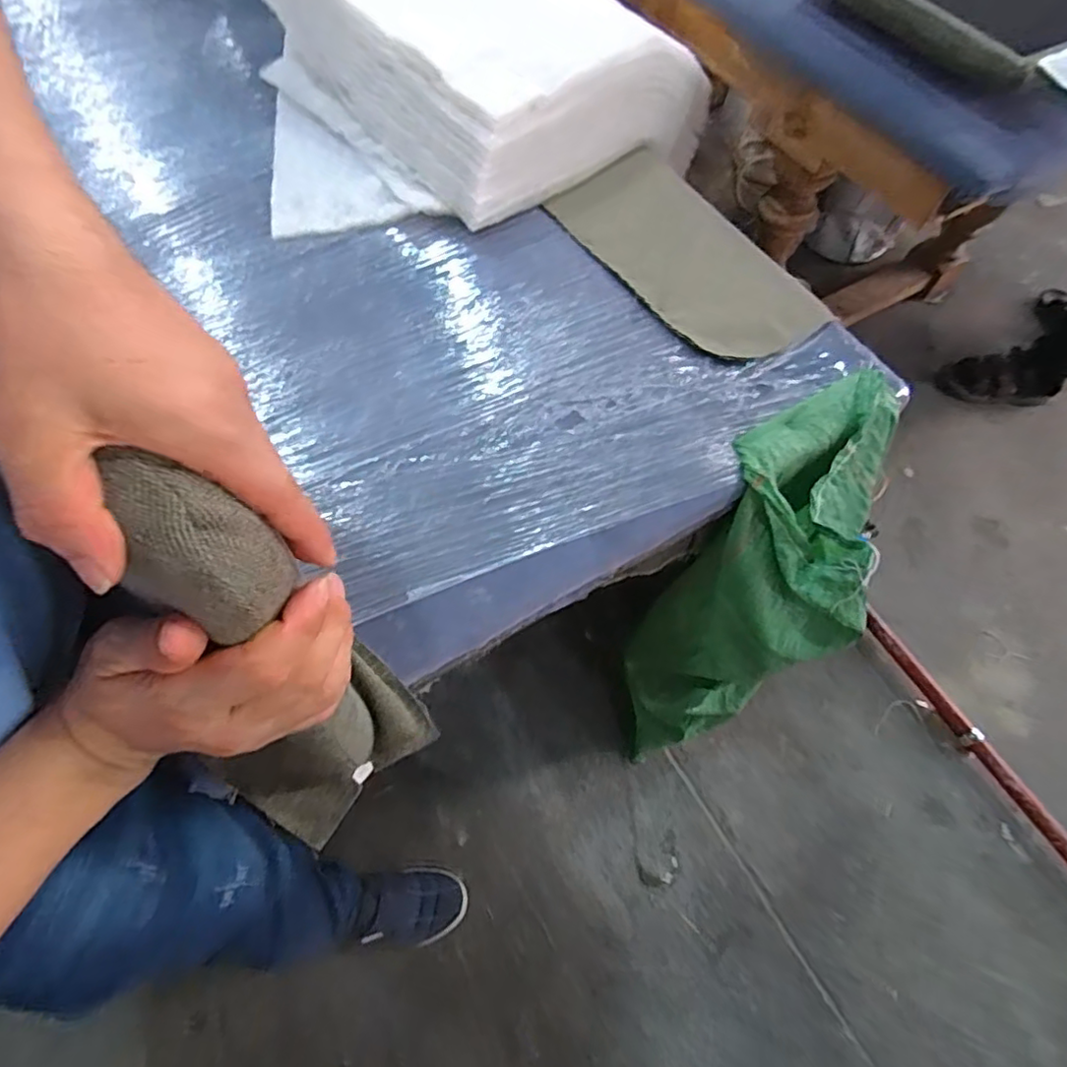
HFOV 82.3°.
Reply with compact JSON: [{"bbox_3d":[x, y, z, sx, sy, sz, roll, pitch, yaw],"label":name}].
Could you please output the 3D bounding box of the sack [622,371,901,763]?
[{"bbox_3d":[0.295,0.129,0.920,0.220,0.731,0.213,31,44,13],"label":"sack"}]

